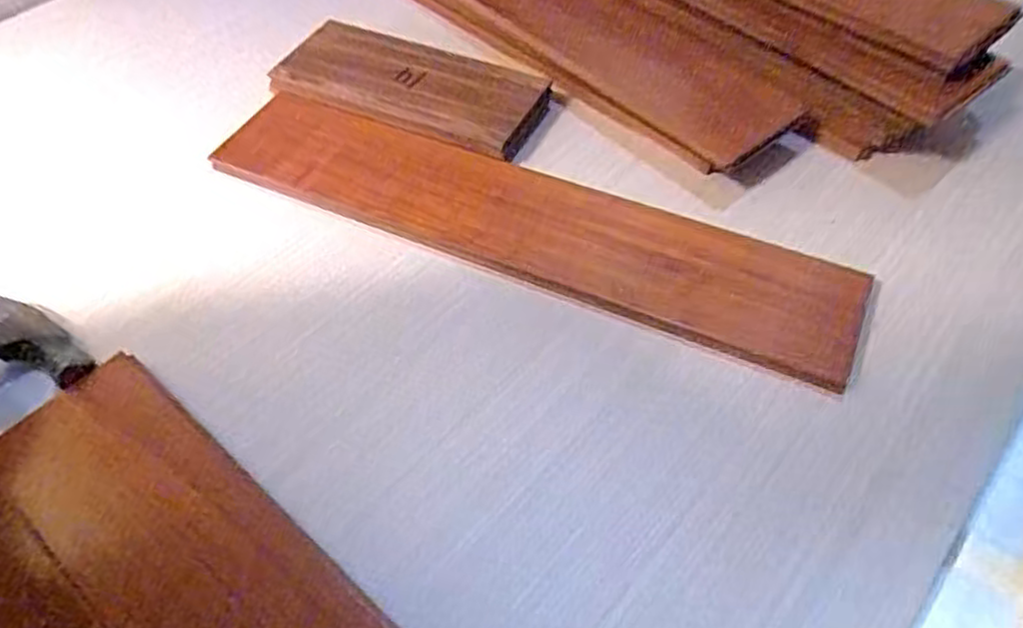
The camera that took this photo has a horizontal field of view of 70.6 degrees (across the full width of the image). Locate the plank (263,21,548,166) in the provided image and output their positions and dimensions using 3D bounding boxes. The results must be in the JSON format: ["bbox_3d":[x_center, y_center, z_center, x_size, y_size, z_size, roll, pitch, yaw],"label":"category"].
[{"bbox_3d":[-0.115,-0.262,0.825,0.331,0.035,0.133,21,54,17],"label":"plank"}]

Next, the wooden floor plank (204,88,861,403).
[{"bbox_3d":[-0.003,-0.097,0.709,0.652,0.017,0.129,22,54,17],"label":"wooden floor plank"}]

